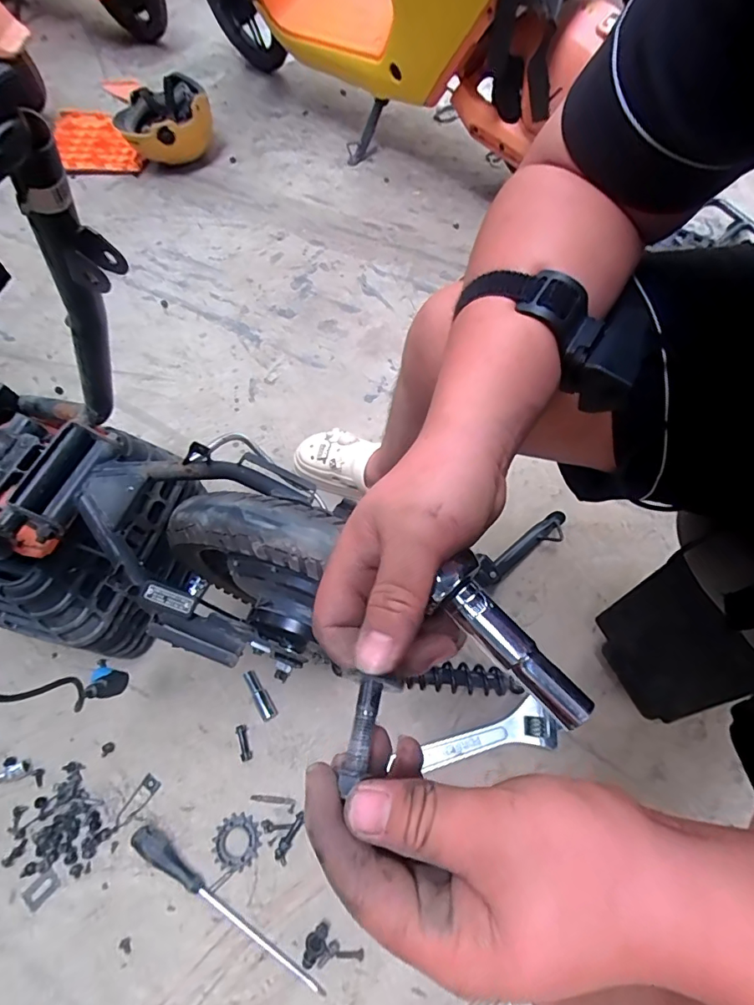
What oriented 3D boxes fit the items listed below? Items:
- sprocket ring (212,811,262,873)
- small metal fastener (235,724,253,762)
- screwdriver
[{"bbox_3d":[-0.194,0.468,0.660,0.061,0.005,0.064,-1,63,1],"label":"sprocket ring"},{"bbox_3d":[-0.199,0.359,0.713,0.018,0.009,0.049,-20,64,-9],"label":"small metal fastener"},{"bbox_3d":[-0.204,0.530,0.614,0.304,0.025,0.035,31,68,16],"label":"screwdriver"}]

